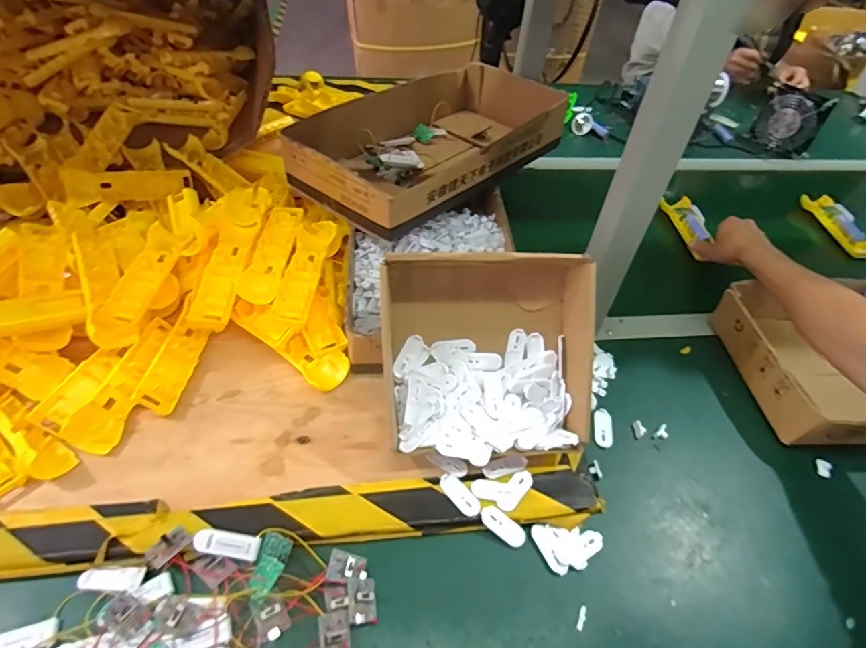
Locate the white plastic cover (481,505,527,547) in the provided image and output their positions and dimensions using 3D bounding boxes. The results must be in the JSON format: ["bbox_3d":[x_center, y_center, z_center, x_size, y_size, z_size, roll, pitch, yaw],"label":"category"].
[{"bbox_3d":[0.070,0.203,0.489,0.050,0.007,0.020,38,54,2],"label":"white plastic cover"}]

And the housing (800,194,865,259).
[{"bbox_3d":[0.753,-0.189,0.907,0.039,0.035,0.171,-4,49,-9],"label":"housing"}]

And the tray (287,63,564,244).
[{"bbox_3d":[0.007,-0.297,0.768,0.247,0.088,0.464,37,55,24],"label":"tray"}]

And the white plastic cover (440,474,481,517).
[{"bbox_3d":[0.028,0.175,0.500,0.021,0.004,0.049,-31,58,-29],"label":"white plastic cover"}]

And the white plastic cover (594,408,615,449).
[{"bbox_3d":[0.203,0.124,0.582,0.023,0.004,0.051,8,48,2],"label":"white plastic cover"}]

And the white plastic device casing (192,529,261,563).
[{"bbox_3d":[-0.189,0.203,0.448,0.058,0.009,0.019,7,48,0],"label":"white plastic device casing"}]

